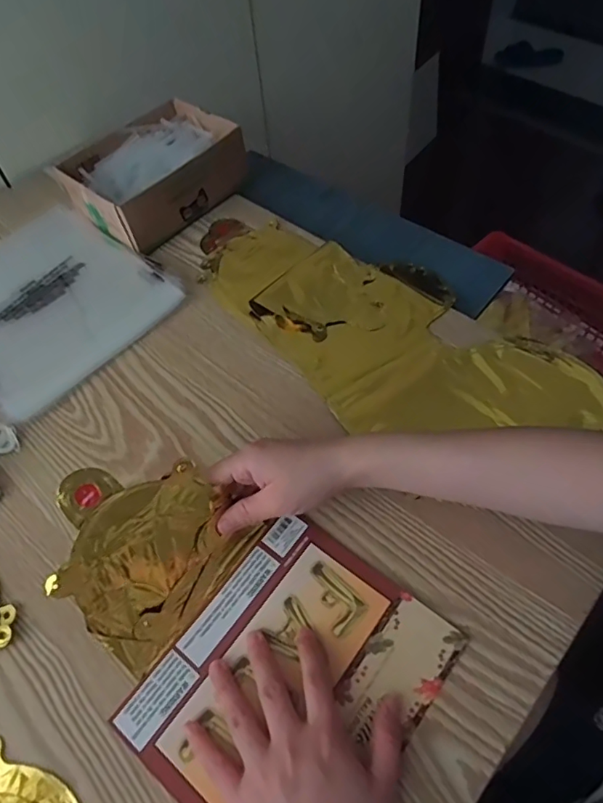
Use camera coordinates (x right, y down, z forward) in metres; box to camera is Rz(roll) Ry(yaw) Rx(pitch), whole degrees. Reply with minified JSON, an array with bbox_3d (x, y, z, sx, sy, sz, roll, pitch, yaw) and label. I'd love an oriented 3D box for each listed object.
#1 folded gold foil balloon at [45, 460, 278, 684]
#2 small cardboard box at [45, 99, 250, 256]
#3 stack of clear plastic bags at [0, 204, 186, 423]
[{"bbox_3d":[-0.105,0.099,0.379,0.134,0.132,0.018,-43,24,-16],"label":"folded gold foil balloon"},{"bbox_3d":[-0.170,-0.268,0.630,0.141,0.057,0.189,34,66,24],"label":"small cardboard box"},{"bbox_3d":[-0.272,-0.107,0.570,0.222,0.021,0.208,35,66,24],"label":"stack of clear plastic bags"}]

